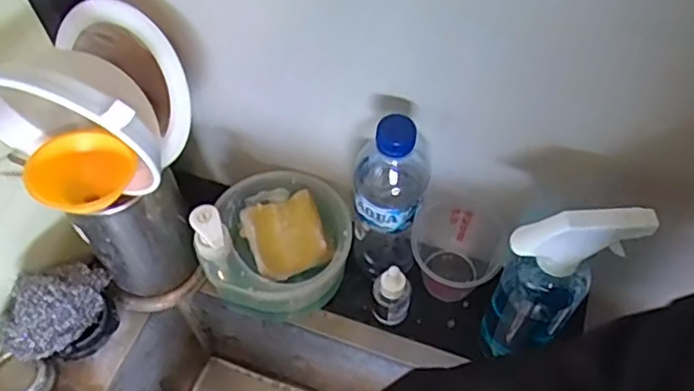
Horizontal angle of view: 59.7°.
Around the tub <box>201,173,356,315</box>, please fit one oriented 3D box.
[{"bbox_3d":[-0.064,0.050,0.614,0.128,0.083,0.139,-1,56,1],"label":"tub"}]

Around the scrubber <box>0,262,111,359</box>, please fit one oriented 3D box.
[{"bbox_3d":[-0.269,0.099,0.552,0.046,0.067,0.100,31,62,21],"label":"scrubber"}]

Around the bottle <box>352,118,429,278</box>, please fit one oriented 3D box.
[{"bbox_3d":[0.041,0.008,0.561,0.064,0.226,0.069,5,56,5],"label":"bottle"}]

